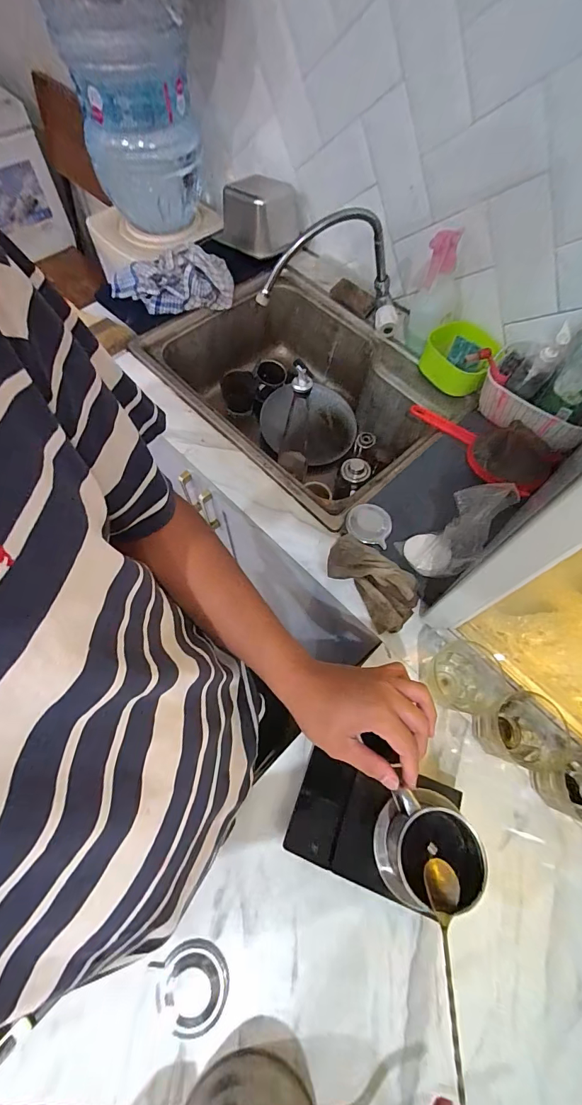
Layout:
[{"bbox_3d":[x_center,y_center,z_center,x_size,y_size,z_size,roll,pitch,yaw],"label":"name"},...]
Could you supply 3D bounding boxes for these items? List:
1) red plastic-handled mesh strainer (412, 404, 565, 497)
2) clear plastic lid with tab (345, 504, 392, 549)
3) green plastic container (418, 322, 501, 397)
[{"bbox_3d":[0.331,-0.202,0.706,0.101,0.056,0.270,-32,53,-15],"label":"red plastic-handled mesh strainer"},{"bbox_3d":[0.127,-0.043,0.654,0.072,0.022,0.075,1,66,-2],"label":"clear plastic lid with tab"},{"bbox_3d":[0.320,-0.375,0.787,0.127,0.091,0.086,31,68,11],"label":"green plastic container"}]

